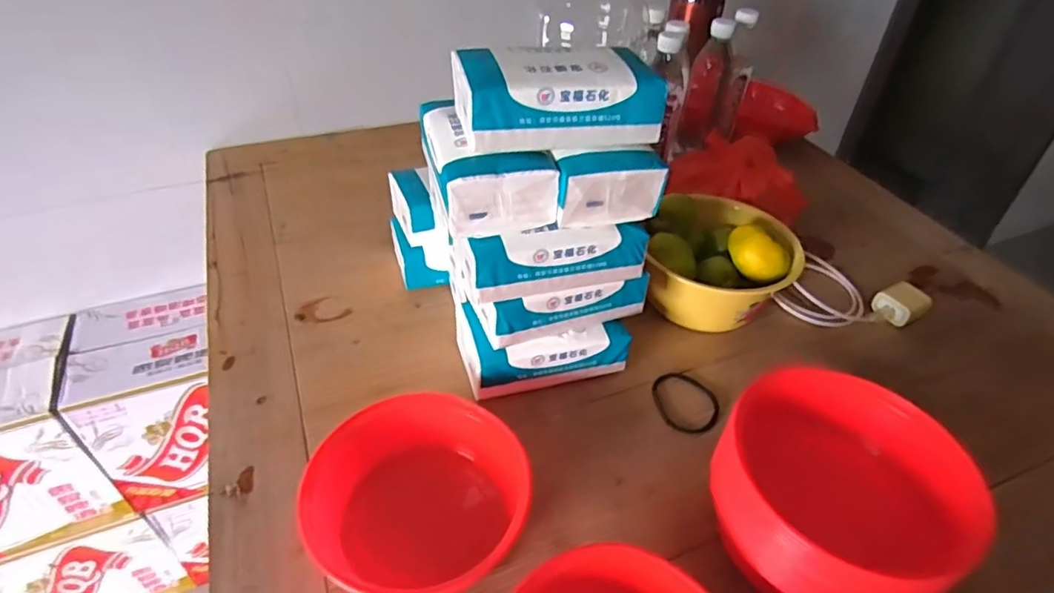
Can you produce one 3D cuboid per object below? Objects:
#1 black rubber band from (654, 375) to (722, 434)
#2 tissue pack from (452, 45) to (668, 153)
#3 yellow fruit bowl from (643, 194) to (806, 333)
[{"bbox_3d":[0.159,0.104,0.592,0.059,0.006,0.068,-7,42,-11],"label":"black rubber band"},{"bbox_3d":[0.023,-0.164,0.484,0.163,0.058,0.076,-7,40,-11],"label":"tissue pack"},{"bbox_3d":[0.215,-0.033,0.672,0.160,0.106,0.155,1,39,-1],"label":"yellow fruit bowl"}]

